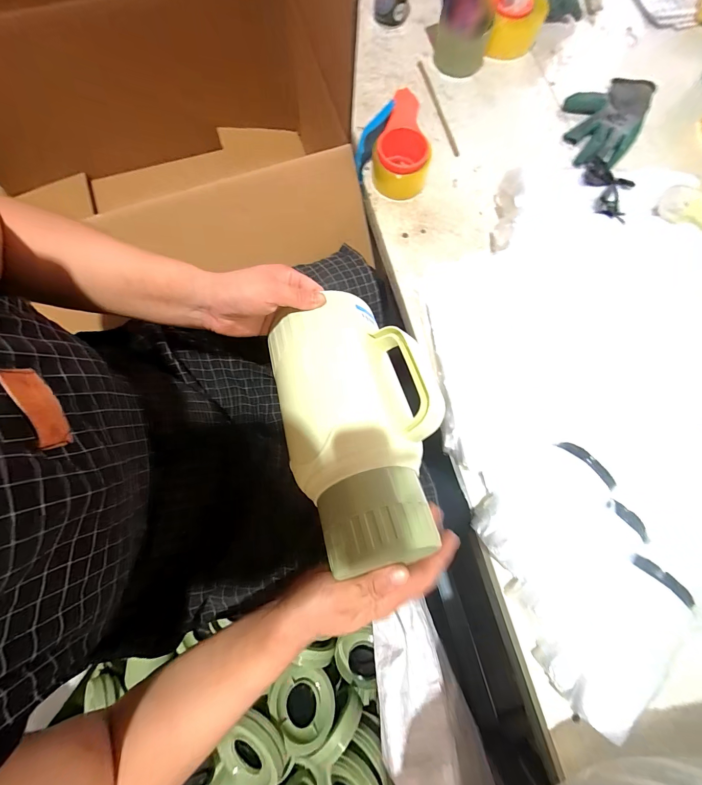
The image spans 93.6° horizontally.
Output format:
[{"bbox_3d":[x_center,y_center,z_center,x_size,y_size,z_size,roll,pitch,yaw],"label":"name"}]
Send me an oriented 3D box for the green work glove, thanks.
[{"bbox_3d":[0.449,-0.491,0.583,0.133,0.027,0.213,32,78,6],"label":"green work glove"}]

